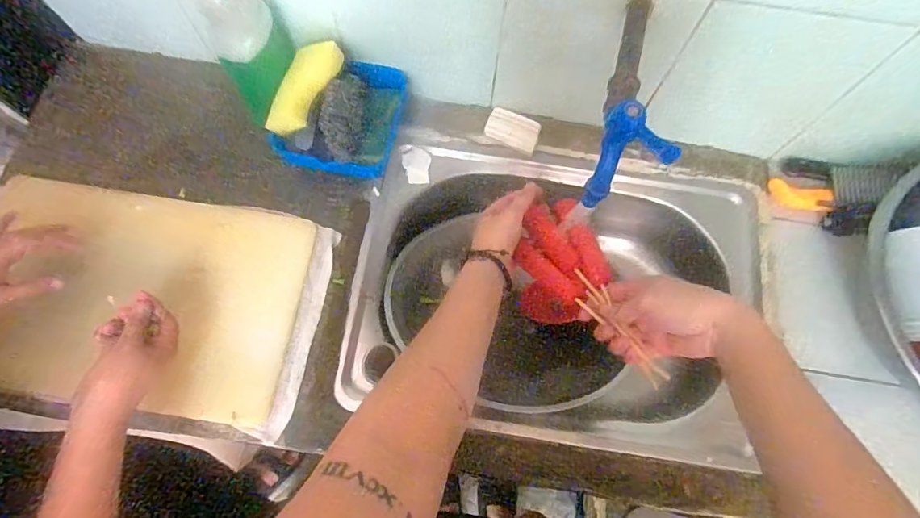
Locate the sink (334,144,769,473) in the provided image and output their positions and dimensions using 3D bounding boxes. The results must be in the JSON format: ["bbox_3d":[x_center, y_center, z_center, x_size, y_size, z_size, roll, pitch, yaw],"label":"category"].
[{"bbox_3d":[0.132,0.052,0.666,0.522,0.118,0.375,9,72,1],"label":"sink"}]

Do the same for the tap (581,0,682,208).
[{"bbox_3d":[0.164,-0.158,0.448,0.049,0.084,0.207,13,72,2],"label":"tap"}]

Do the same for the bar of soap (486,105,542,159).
[{"bbox_3d":[0.075,-0.179,0.679,0.075,0.018,0.048,25,73,6],"label":"bar of soap"}]

